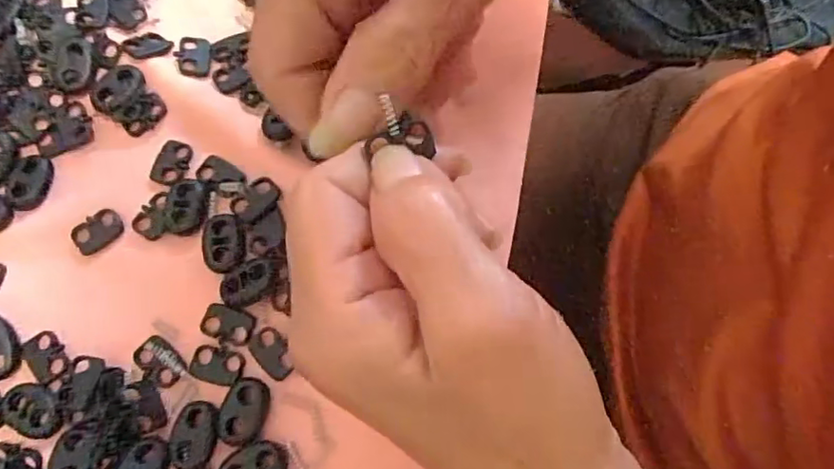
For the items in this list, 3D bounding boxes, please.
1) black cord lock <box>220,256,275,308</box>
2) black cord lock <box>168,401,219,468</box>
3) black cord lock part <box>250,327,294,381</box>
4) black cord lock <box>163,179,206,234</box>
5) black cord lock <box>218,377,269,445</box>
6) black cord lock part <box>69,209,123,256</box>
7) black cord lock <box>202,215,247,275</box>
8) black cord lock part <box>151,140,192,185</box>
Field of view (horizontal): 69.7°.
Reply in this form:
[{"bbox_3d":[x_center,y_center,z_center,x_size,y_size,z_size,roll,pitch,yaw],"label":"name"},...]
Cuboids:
[{"bbox_3d":[-0.059,0.017,0.210,0.021,0.006,0.013,-24,74,-6],"label":"black cord lock"},{"bbox_3d":[-0.073,0.065,0.195,0.015,0.004,0.021,9,73,4],"label":"black cord lock"},{"bbox_3d":[-0.049,0.040,0.203,0.012,0.004,0.018,-41,77,-11],"label":"black cord lock part"},{"bbox_3d":[-0.085,-0.011,0.221,0.014,0.004,0.021,0,73,1],"label":"black cord lock"},{"bbox_3d":[-0.057,0.058,0.196,0.015,0.004,0.021,13,73,5],"label":"black cord lock"},{"bbox_3d":[-0.118,-0.002,0.219,0.018,0.004,0.013,-33,75,-9],"label":"black cord lock part"},{"bbox_3d":[-0.069,0.003,0.214,0.015,0.004,0.022,-12,73,-3],"label":"black cord lock"},{"bbox_3d":[-0.094,-0.028,0.227,0.013,0.004,0.018,17,74,6],"label":"black cord lock part"}]

